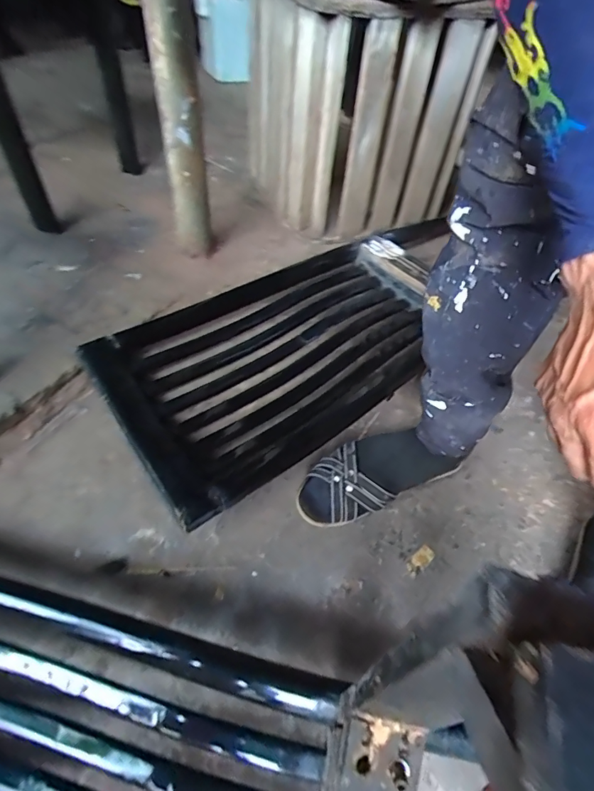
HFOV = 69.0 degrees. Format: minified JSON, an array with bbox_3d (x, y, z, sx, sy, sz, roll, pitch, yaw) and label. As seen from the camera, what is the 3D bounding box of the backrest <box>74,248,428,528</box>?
[{"bbox_3d":[-0.034,-0.071,0.774,0.578,0.067,0.384,-32,60,-24],"label":"backrest"}]

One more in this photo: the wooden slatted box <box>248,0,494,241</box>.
[{"bbox_3d":[0.132,-0.690,1.003,0.405,0.439,0.385,-15,50,-17],"label":"wooden slatted box"}]

